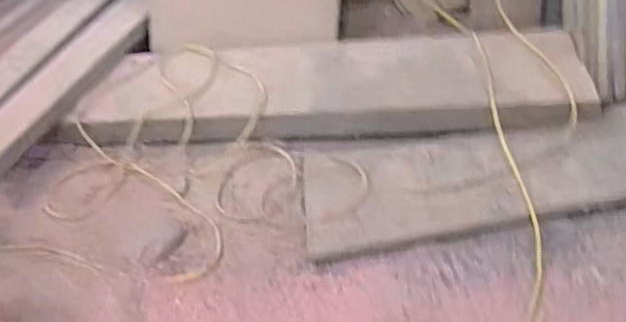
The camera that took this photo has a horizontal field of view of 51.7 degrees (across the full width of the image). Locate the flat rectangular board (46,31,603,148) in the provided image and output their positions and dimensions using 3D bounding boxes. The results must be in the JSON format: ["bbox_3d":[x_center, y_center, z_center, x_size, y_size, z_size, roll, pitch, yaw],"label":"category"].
[{"bbox_3d":[0.012,-0.148,1.289,1.002,0.083,0.263,-1,42,9],"label":"flat rectangular board"}]

